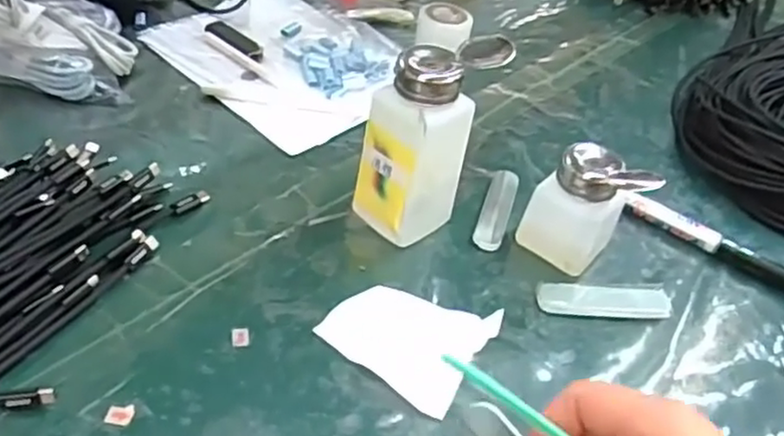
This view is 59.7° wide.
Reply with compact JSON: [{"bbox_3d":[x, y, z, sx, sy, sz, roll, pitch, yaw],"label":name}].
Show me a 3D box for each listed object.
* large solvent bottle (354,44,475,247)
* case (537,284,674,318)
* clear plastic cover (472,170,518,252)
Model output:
[{"bbox_3d":[0.015,-0.043,0.435,0.053,0.125,0.052,-29,55,-35],"label":"large solvent bottle"},{"bbox_3d":[0.137,0.052,0.441,0.086,0.006,0.024,2,43,-9],"label":"case"},{"bbox_3d":[0.077,-0.008,0.496,0.020,0.008,0.085,18,43,8],"label":"clear plastic cover"}]

